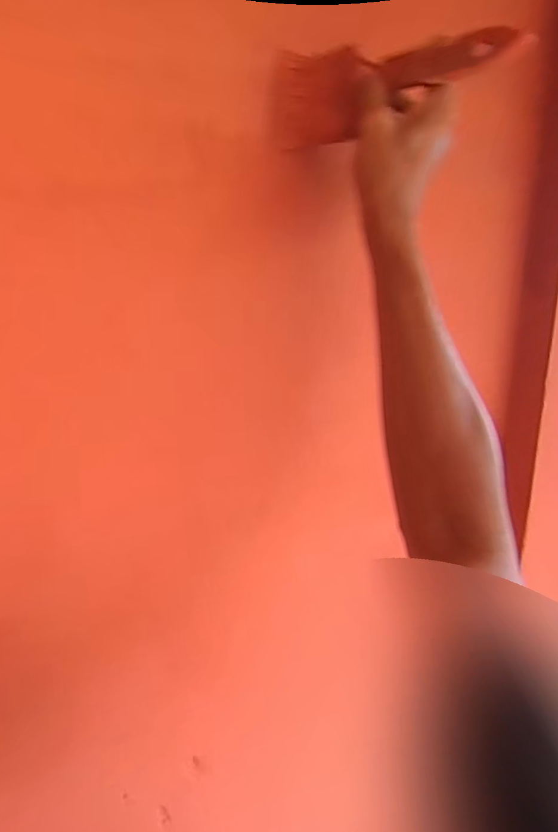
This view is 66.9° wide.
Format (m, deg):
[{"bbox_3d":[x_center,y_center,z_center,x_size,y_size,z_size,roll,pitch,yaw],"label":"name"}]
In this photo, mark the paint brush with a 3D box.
[{"bbox_3d":[0.070,-0.257,0.320,0.193,0.065,0.023,16,17,41],"label":"paint brush"}]

